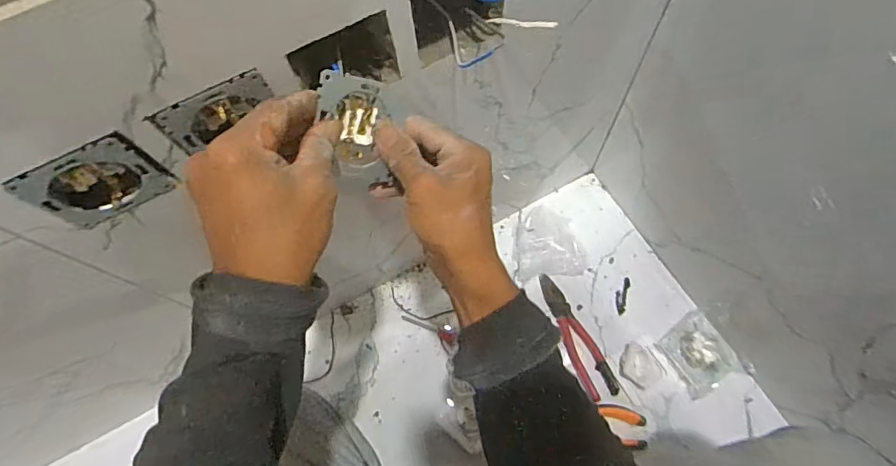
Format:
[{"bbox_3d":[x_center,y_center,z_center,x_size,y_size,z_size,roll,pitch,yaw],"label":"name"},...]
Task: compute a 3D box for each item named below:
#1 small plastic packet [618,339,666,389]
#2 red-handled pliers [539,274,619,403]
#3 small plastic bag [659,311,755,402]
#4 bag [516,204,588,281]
[{"bbox_3d":[0.272,0.187,0.718,0.054,0.020,0.060,-29,70,-8],"label":"small plastic packet"},{"bbox_3d":[0.186,0.149,0.745,0.047,0.013,0.193,-23,69,-6],"label":"red-handled pliers"},{"bbox_3d":[0.362,0.169,0.708,0.094,0.044,0.109,-27,70,-8],"label":"small plastic bag"},{"bbox_3d":[0.164,0.007,0.788,0.102,0.048,0.123,0,68,3],"label":"bag"}]

